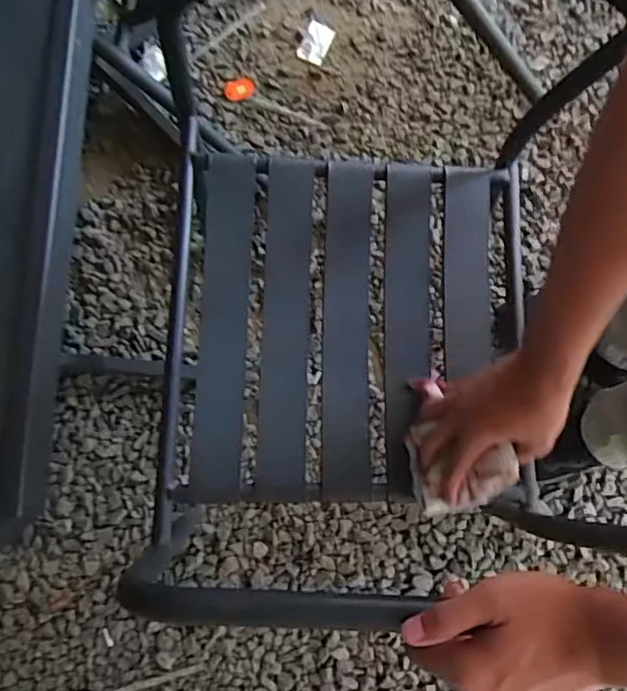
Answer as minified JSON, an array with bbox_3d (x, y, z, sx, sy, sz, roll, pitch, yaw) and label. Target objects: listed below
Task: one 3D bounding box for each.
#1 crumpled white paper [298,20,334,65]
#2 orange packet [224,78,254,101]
[{"bbox_3d":[0.005,-0.625,1.188,0.056,0.006,0.075,26,108,-10],"label":"crumpled white paper"},{"bbox_3d":[-0.153,-0.528,1.181,0.060,0.005,0.043,-11,91,0],"label":"orange packet"}]

